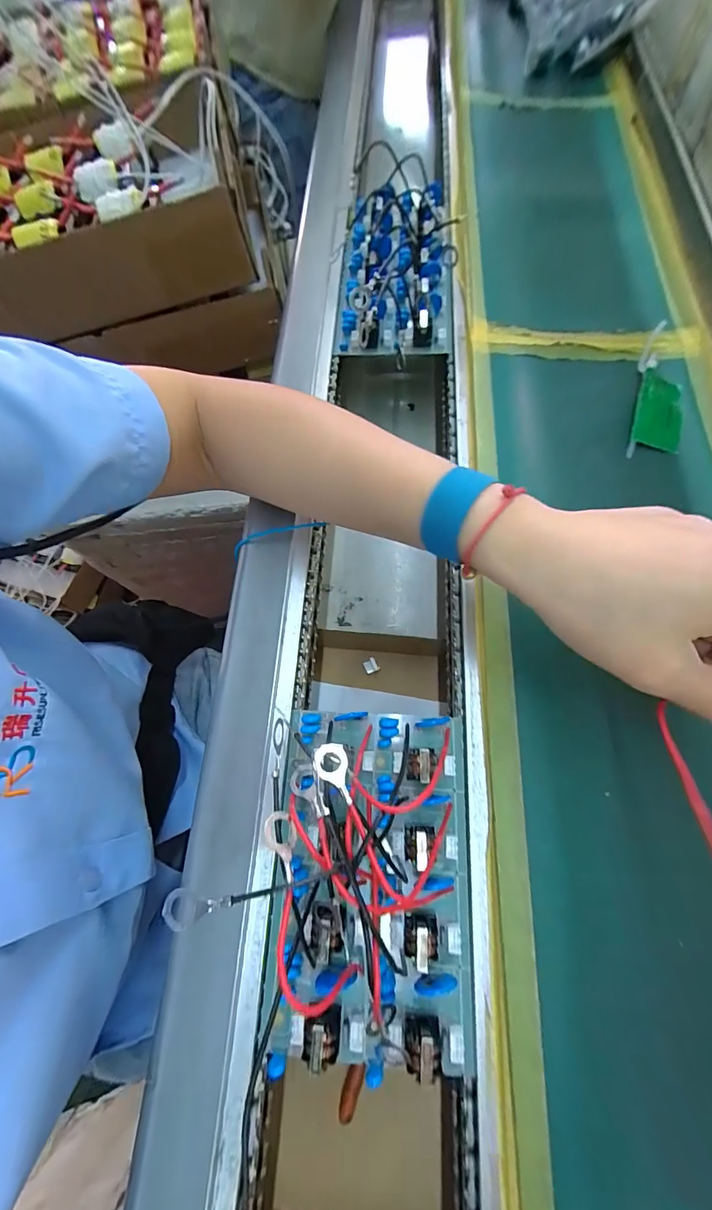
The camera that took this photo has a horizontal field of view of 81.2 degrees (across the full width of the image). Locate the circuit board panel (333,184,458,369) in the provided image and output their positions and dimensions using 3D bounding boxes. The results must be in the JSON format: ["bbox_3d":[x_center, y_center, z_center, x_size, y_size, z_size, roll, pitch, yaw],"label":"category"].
[{"bbox_3d":[0.035,-0.309,0.375,0.097,0.037,0.196,1,69,5],"label":"circuit board panel"}]

